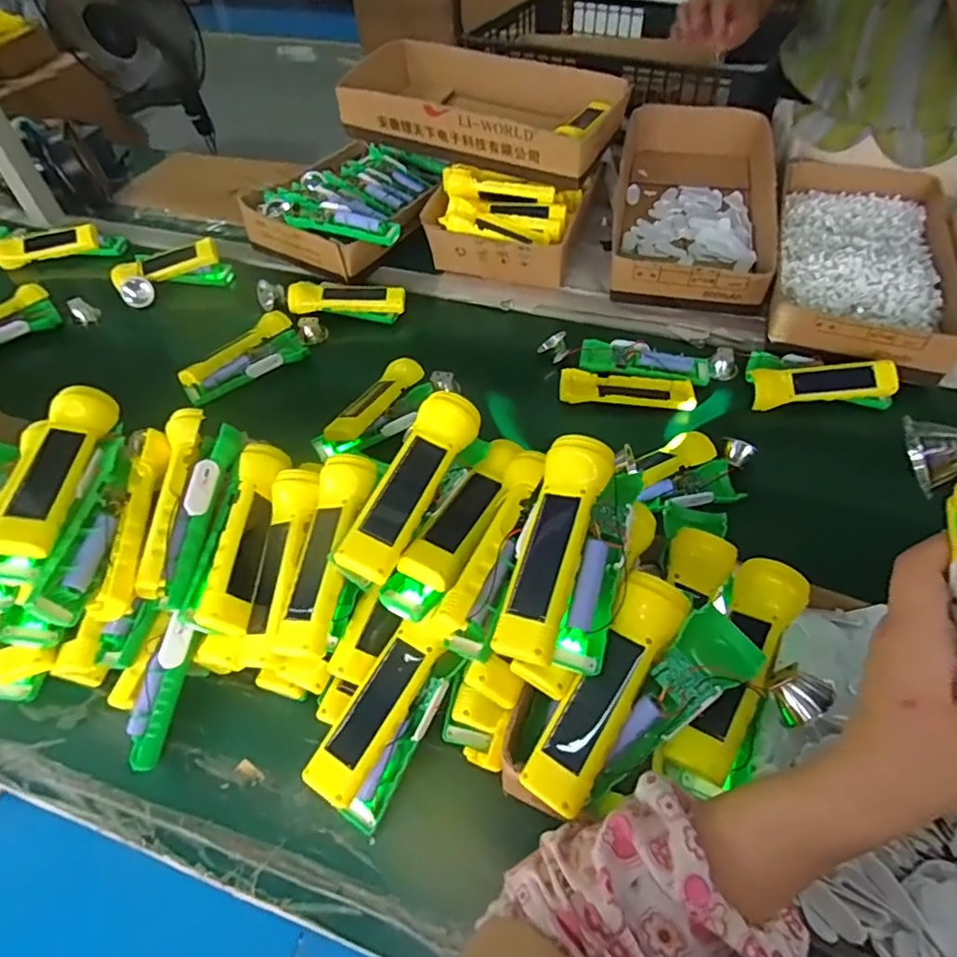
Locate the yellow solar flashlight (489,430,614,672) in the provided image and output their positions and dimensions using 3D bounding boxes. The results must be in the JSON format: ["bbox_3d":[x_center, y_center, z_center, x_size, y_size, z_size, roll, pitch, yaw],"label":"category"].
[{"bbox_3d":[0.054,0.047,0.407,0.045,0.033,0.163,16,68,15],"label":"yellow solar flashlight"}]

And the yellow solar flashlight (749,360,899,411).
[{"bbox_3d":[0.419,-0.119,0.710,0.163,0.045,0.055,-3,50,0],"label":"yellow solar flashlight"}]

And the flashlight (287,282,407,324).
[{"bbox_3d":[-0.193,-0.263,0.840,0.164,0.039,0.053,3,51,5],"label":"flashlight"}]

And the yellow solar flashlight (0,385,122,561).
[{"bbox_3d":[-0.364,-0.011,0.490,0.046,0.033,0.166,0,51,3],"label":"yellow solar flashlight"}]

